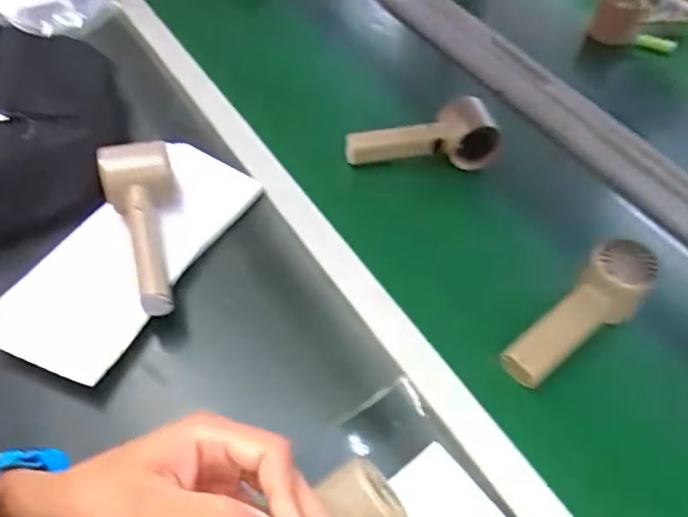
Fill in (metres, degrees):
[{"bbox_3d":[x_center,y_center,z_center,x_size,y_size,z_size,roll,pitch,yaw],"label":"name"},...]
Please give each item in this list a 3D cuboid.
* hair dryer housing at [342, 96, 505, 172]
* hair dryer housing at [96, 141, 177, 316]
[{"bbox_3d":[0.083,-0.135,0.621,0.161,0.050,0.065,-1,52,-7],"label":"hair dryer housing"},{"bbox_3d":[-0.167,-0.030,0.503,0.061,0.056,0.144,-15,55,-17],"label":"hair dryer housing"}]

